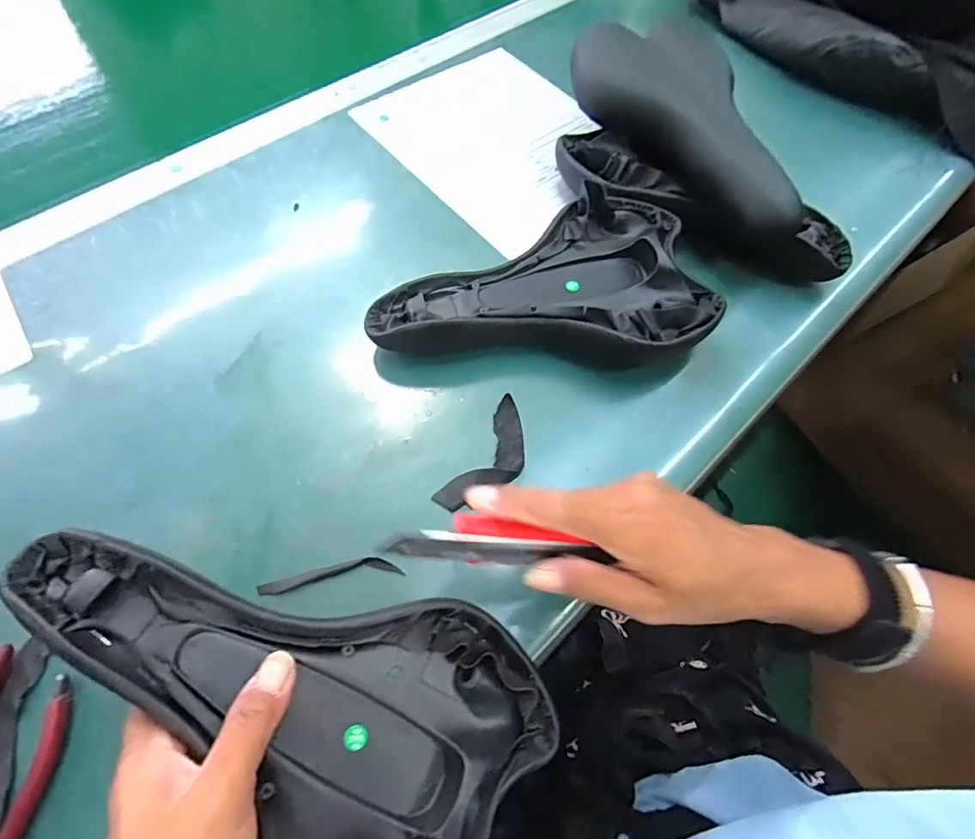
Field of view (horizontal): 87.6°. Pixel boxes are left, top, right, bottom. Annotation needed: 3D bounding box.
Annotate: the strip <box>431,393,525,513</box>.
[{"bbox_3d":[0.005,0.028,0.356,0.039,0.008,0.093,31,66,12],"label":"strip"}]

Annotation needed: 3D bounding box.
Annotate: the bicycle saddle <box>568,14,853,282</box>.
[{"bbox_3d":[0.208,-0.238,0.463,0.145,0.100,0.291,-33,70,-17],"label":"bicycle saddle"}]

